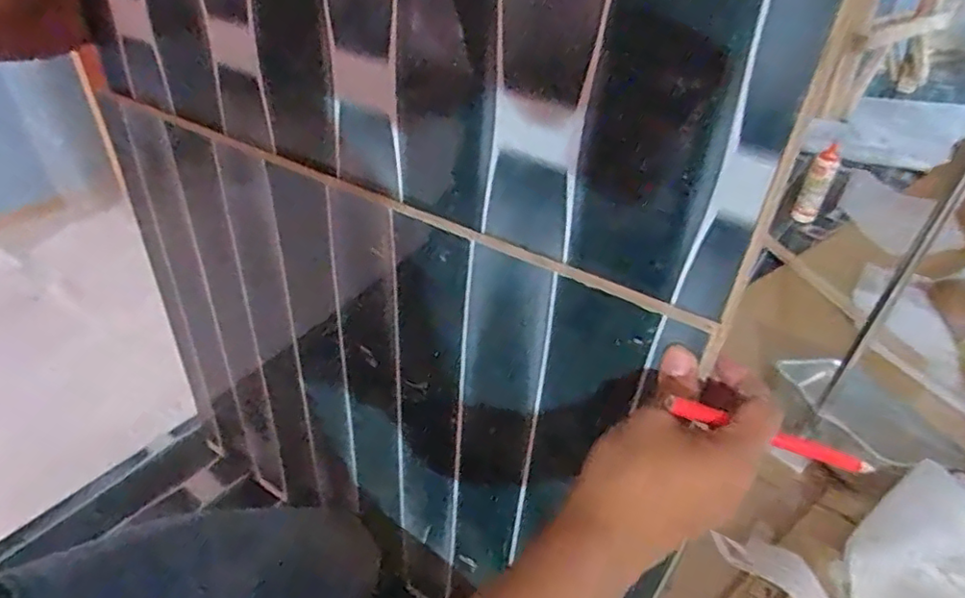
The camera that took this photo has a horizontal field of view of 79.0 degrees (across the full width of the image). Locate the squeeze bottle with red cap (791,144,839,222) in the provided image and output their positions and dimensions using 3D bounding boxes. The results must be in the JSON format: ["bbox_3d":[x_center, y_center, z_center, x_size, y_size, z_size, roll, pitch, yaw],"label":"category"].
[{"bbox_3d":[0.819,-0.277,1.441,0.059,0.189,0.045,11,39,11],"label":"squeeze bottle with red cap"}]

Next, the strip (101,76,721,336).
[{"bbox_3d":[-0.117,-0.093,0.457,0.594,0.010,0.011,24,43,24],"label":"strip"}]

